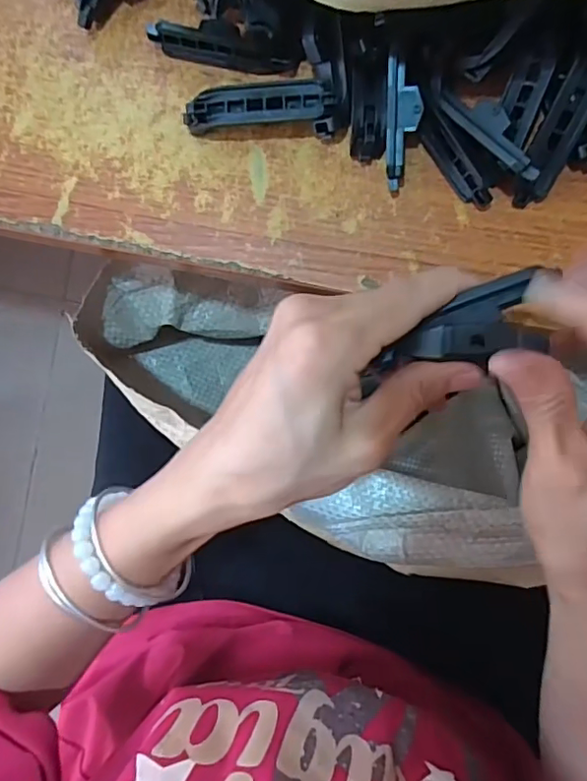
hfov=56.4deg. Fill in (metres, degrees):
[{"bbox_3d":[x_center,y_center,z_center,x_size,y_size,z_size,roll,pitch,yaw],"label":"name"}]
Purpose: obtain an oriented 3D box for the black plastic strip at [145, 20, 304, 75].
[{"bbox_3d":[-0.035,-0.172,0.277,0.075,0.015,0.010,12,91,2],"label":"black plastic strip"}]

